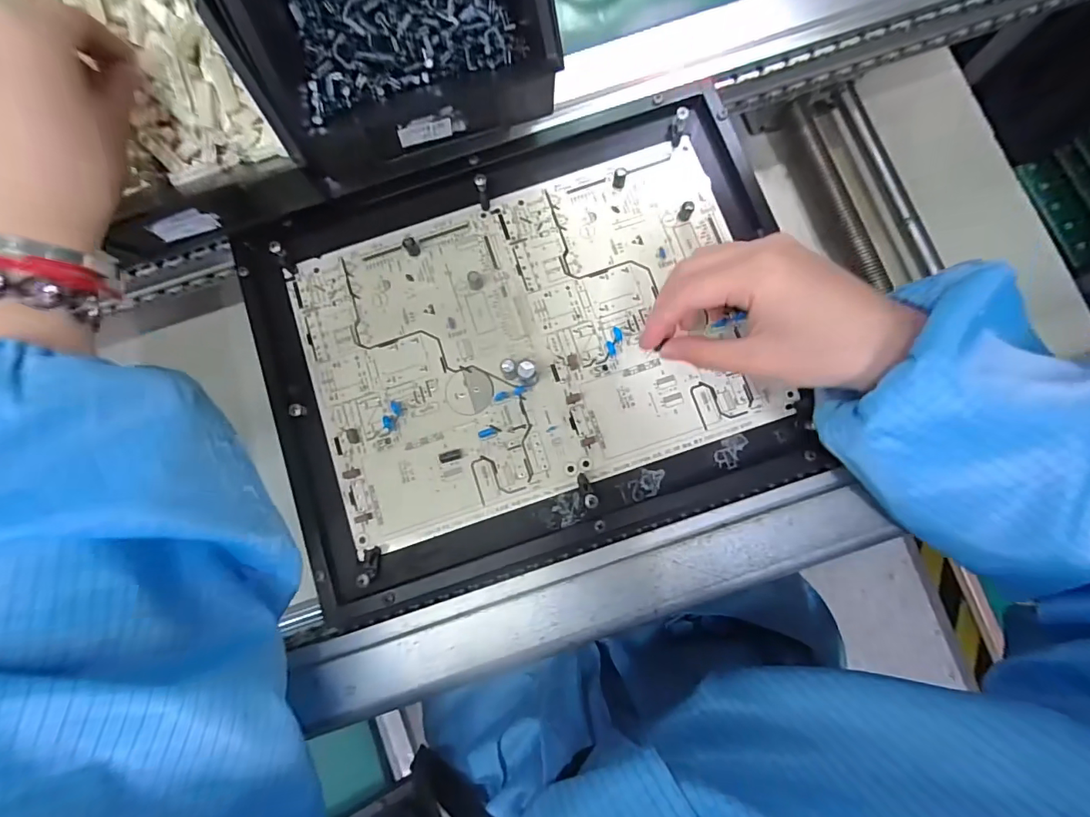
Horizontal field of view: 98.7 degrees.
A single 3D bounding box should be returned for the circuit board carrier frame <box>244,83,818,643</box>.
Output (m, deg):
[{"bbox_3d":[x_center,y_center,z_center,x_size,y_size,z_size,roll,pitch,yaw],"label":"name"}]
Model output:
[{"bbox_3d":[-0.008,-0.041,0.297,0.321,0.018,0.260,-18,80,0],"label":"circuit board carrier frame"}]

